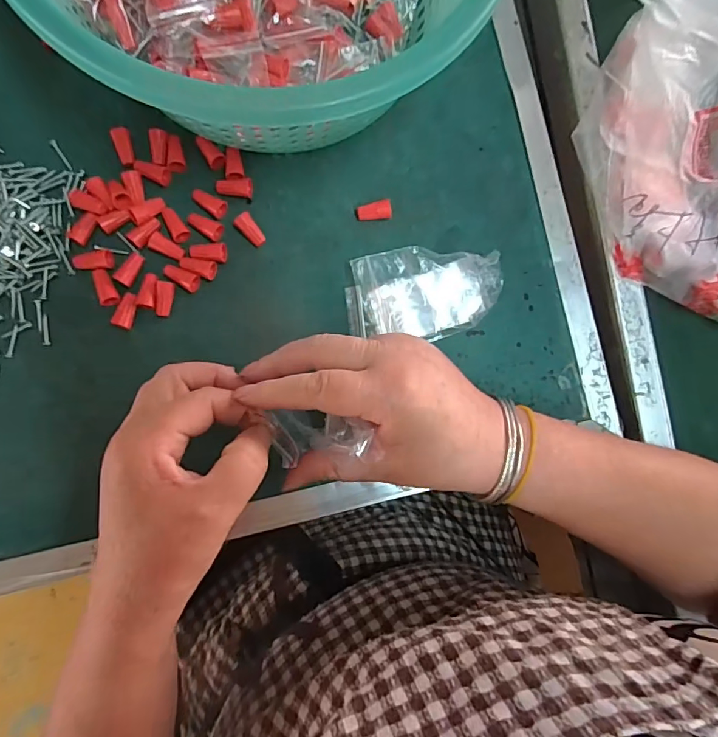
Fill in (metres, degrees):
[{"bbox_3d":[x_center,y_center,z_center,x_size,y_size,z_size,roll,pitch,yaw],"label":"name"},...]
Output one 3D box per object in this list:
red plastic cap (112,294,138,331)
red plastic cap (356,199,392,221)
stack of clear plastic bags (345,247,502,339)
[{"bbox_3d":[-0.151,-0.037,0.299,0.011,0.007,0.023,20,84,-3],"label":"red plastic cap"},{"bbox_3d":[0.011,-0.109,0.320,0.023,0.009,0.011,-6,86,-6],"label":"red plastic cap"},{"bbox_3d":[0.046,-0.052,0.316,0.106,0.014,0.060,-4,86,-5],"label":"stack of clear plastic bags"}]

